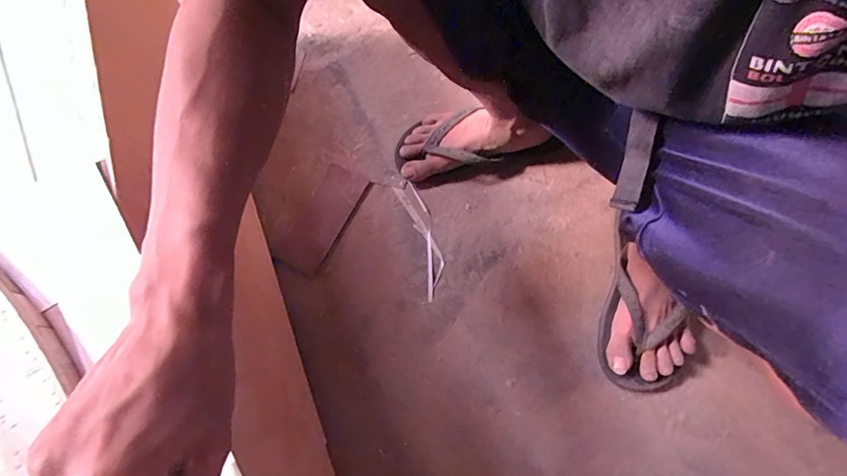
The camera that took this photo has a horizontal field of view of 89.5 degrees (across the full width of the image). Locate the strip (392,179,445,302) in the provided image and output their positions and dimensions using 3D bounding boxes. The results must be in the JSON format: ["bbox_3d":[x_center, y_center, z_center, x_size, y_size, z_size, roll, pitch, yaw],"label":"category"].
[{"bbox_3d":[-0.002,-0.003,0.667,0.042,0.011,0.194,-16,72,-3],"label":"strip"}]

